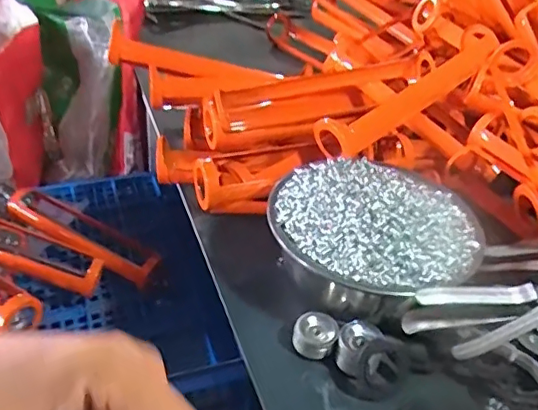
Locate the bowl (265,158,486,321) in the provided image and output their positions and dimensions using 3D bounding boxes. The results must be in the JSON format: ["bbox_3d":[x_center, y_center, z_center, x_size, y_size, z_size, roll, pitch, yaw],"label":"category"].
[{"bbox_3d":[0.095,0.026,0.505,0.174,0.078,0.172,3,36,-2],"label":"bowl"}]

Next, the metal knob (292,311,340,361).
[{"bbox_3d":[0.038,0.108,0.458,0.036,0.028,0.033,-1,39,1],"label":"metal knob"}]

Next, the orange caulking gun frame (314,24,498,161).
[{"bbox_3d":[0.156,-0.125,0.613,0.259,0.047,0.051,-34,48,-17],"label":"orange caulking gun frame"}]

